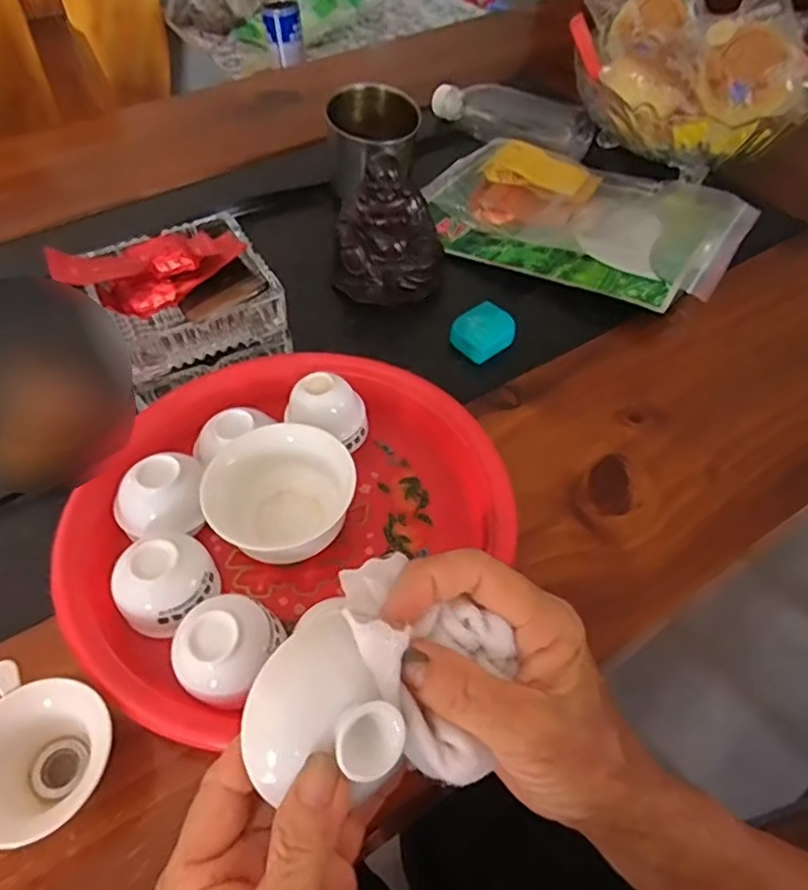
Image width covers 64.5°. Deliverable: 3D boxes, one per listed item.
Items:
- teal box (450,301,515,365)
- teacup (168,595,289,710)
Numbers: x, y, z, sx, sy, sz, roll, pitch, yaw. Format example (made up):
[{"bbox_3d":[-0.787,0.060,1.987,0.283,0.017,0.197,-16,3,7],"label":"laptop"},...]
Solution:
[{"bbox_3d":[0.061,-0.088,0.493,0.045,0.017,0.038,-28,57,-20],"label":"teal box"},{"bbox_3d":[-0.090,0.105,0.327,0.046,0.046,0.048,0,52,0],"label":"teacup"}]

